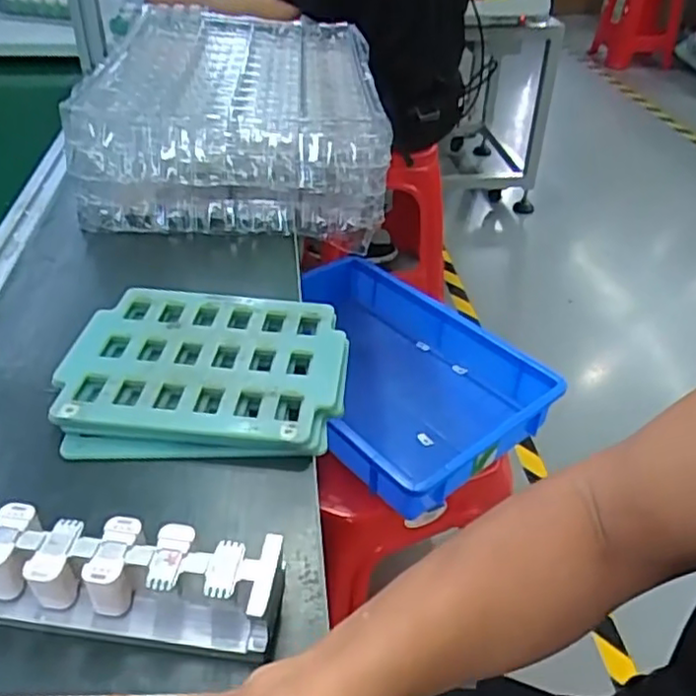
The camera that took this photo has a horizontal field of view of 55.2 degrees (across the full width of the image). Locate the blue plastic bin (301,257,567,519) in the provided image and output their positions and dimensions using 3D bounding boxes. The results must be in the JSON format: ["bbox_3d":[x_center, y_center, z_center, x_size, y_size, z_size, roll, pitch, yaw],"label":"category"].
[{"bbox_3d":[0.044,0.035,0.920,0.281,0.086,0.411,-26,45,-31],"label":"blue plastic bin"}]

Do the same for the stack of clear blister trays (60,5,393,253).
[{"bbox_3d":[-0.149,-0.344,0.936,0.361,0.112,0.533,-2,38,-5],"label":"stack of clear blister trays"}]

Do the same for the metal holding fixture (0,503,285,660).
[{"bbox_3d":[-0.135,0.135,0.390,0.189,0.049,0.052,5,38,4],"label":"metal holding fixture"}]

